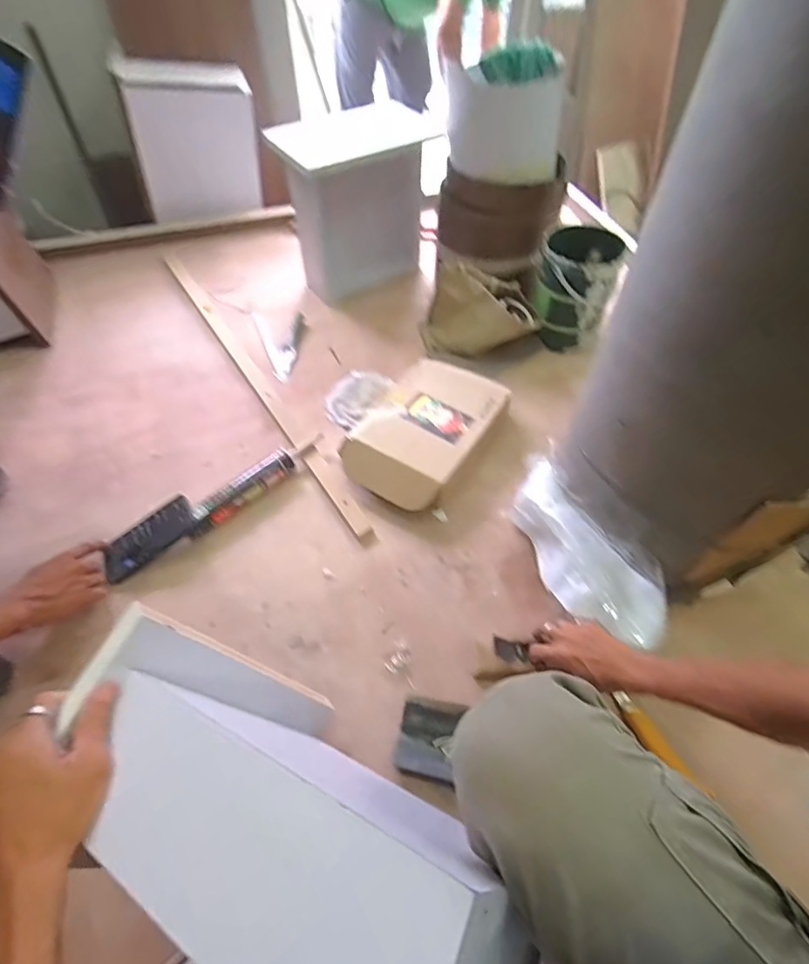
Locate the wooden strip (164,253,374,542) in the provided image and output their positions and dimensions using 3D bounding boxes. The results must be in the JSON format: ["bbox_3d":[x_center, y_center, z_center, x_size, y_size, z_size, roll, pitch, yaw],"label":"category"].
[{"bbox_3d":[-0.339,-0.247,1.127,0.036,0.031,0.989,-28,59,-19],"label":"wooden strip"}]

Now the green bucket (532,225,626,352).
[{"bbox_3d":[0.368,-0.421,1.119,0.162,0.201,0.138,13,55,9],"label":"green bucket"}]

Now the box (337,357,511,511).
[{"bbox_3d":[0.041,-0.101,0.998,0.220,0.075,0.331,28,59,19],"label":"box"}]

